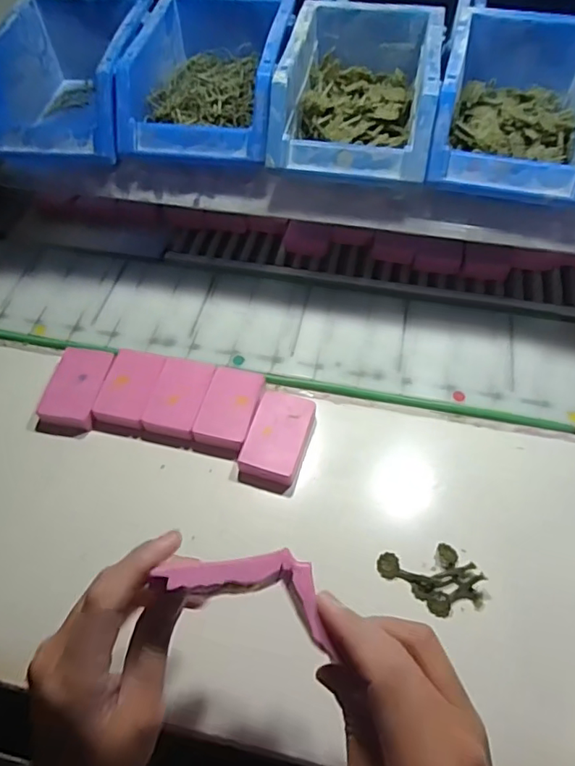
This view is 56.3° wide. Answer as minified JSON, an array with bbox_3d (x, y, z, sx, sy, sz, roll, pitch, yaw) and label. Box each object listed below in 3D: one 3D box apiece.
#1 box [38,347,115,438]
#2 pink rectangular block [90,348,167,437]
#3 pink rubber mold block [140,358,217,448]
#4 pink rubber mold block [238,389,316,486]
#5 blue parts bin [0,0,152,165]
[{"bbox_3d":[-0.180,0.006,0.457,0.048,0.016,0.075,9,58,6],"label":"box"},{"bbox_3d":[-0.133,0.006,0.457,0.045,0.018,0.072,10,58,7],"label":"pink rectangular block"},{"bbox_3d":[-0.091,0.015,0.447,0.043,0.017,0.070,11,58,7],"label":"pink rubber mold block"},{"bbox_3d":[-0.007,0.041,0.428,0.046,0.021,0.074,14,59,9],"label":"pink rubber mold block"},{"bbox_3d":[-0.189,-0.266,0.479,0.119,0.081,0.181,6,56,5],"label":"blue parts bin"}]

